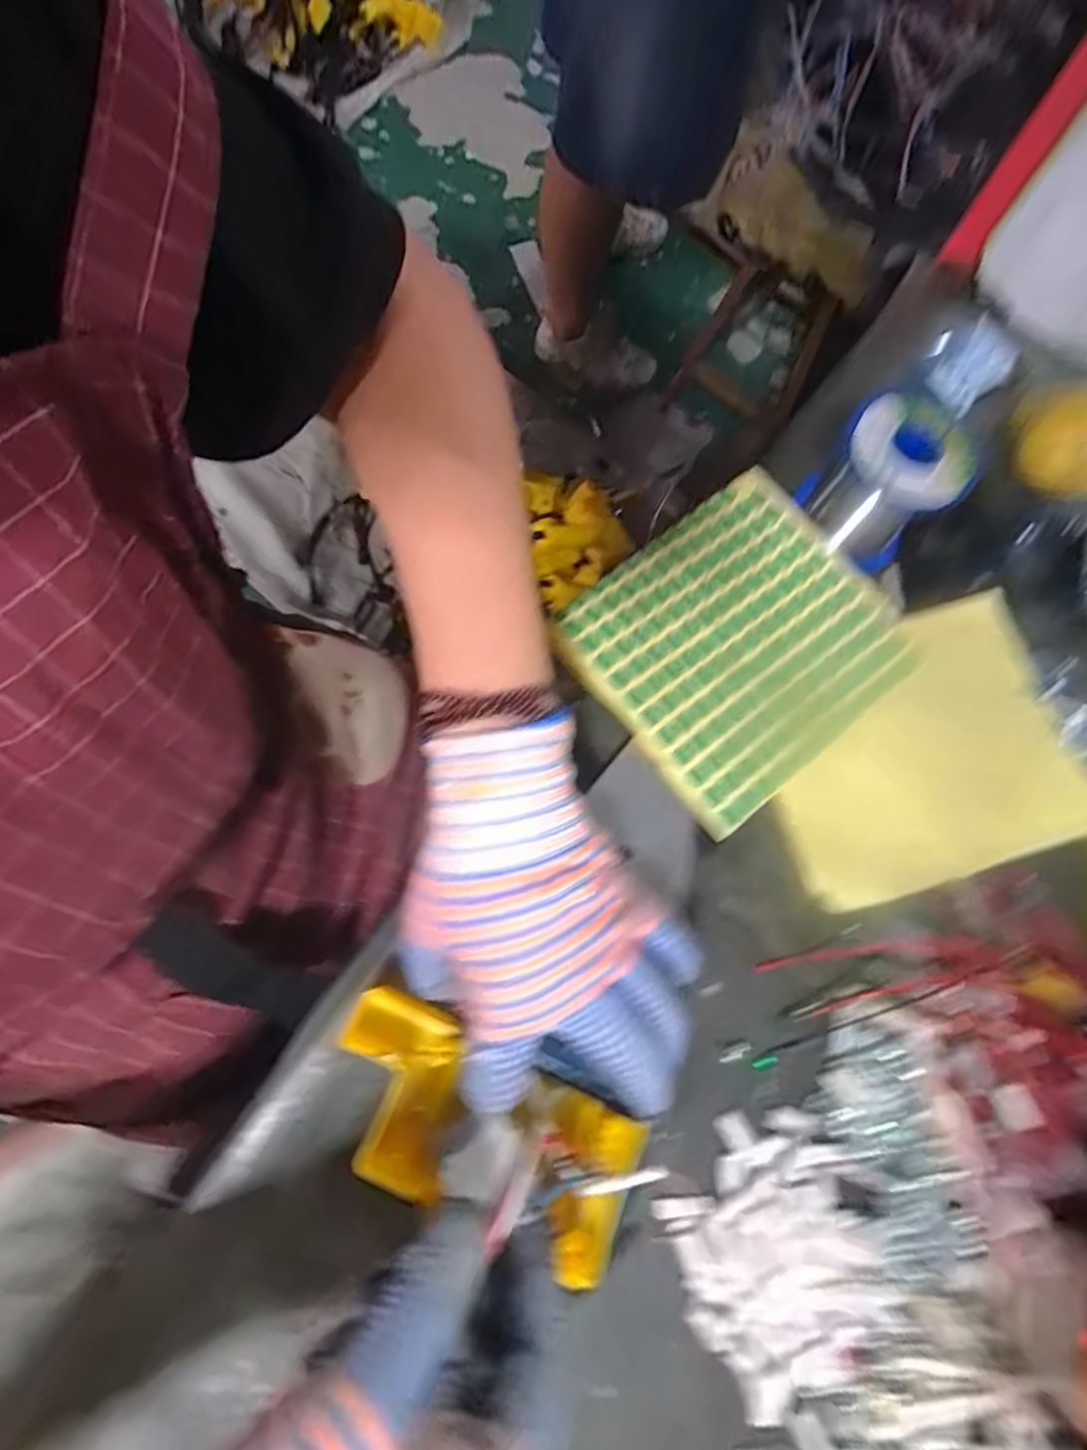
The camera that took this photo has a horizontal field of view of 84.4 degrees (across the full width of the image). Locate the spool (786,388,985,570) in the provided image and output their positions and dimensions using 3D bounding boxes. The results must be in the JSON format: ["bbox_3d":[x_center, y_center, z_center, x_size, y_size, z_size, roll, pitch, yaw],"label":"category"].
[{"bbox_3d":[0.175,-0.126,0.310,0.052,0.053,0.066,-41,83,-10],"label":"spool"}]

